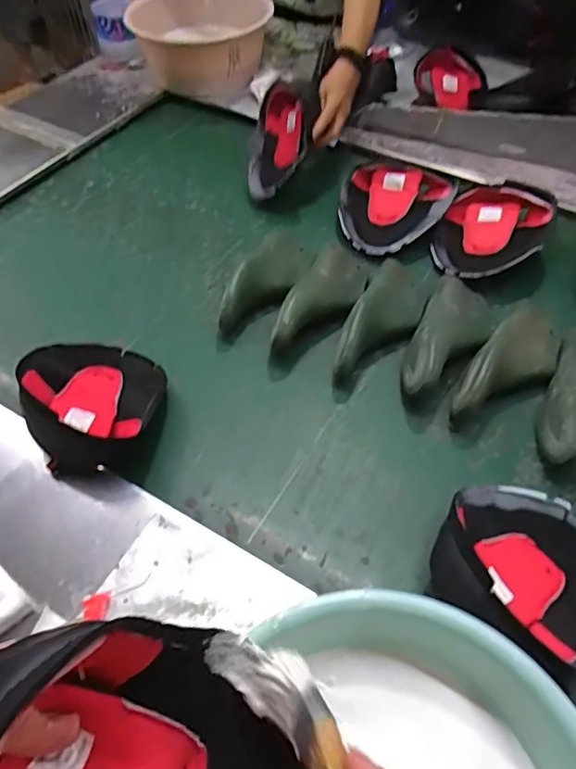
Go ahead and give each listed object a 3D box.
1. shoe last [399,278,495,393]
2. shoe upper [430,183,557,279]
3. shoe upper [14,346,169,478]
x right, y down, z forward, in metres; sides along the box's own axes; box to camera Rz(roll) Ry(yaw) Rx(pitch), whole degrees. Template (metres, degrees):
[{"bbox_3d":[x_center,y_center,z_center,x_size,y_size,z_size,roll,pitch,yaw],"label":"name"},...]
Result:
[{"bbox_3d":[0.215,-0.070,0.717,0.089,0.065,0.219,25,59,21],"label":"shoe last"},{"bbox_3d":[0.313,-0.234,0.834,0.160,0.066,0.186,25,58,16],"label":"shoe upper"},{"bbox_3d":[-0.228,0.020,0.654,0.151,0.102,0.181,-16,56,-11],"label":"shoe upper"}]

